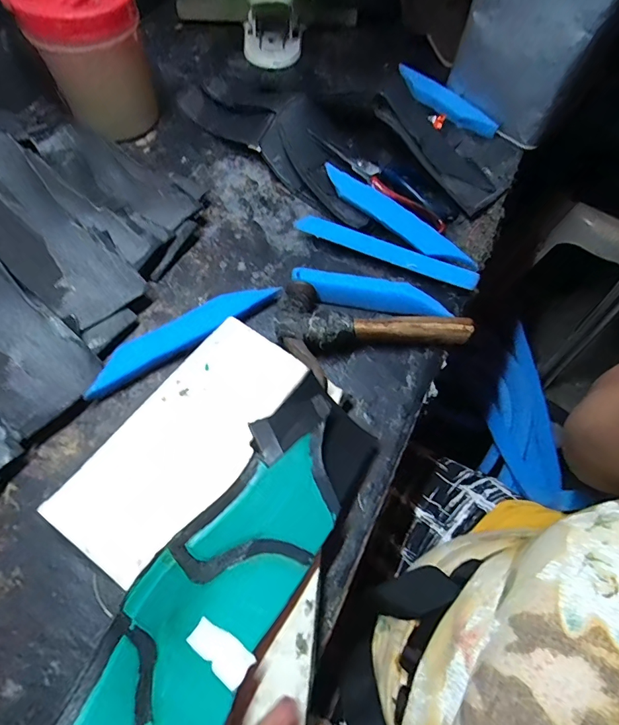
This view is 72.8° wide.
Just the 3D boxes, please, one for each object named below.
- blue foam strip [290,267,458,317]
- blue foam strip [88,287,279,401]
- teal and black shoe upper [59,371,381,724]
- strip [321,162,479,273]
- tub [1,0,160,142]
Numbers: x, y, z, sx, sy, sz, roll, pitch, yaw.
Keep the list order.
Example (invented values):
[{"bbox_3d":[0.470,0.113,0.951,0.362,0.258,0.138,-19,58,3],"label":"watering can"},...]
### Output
[{"bbox_3d":[0.061,-0.069,0.429,0.156,0.029,0.023,12,63,3],"label":"blue foam strip"},{"bbox_3d":[-0.118,-0.029,0.407,0.195,0.018,0.035,-31,69,-17],"label":"blue foam strip"},{"bbox_3d":[-0.063,0.154,0.260,0.085,0.085,0.345,30,46,12],"label":"teal and black shoe upper"},{"bbox_3d":[0.093,-0.158,0.455,0.196,0.011,0.027,41,104,14],"label":"strip"},{"bbox_3d":[-0.246,-0.355,0.480,0.113,0.149,0.113,1,63,-2],"label":"tub"}]

